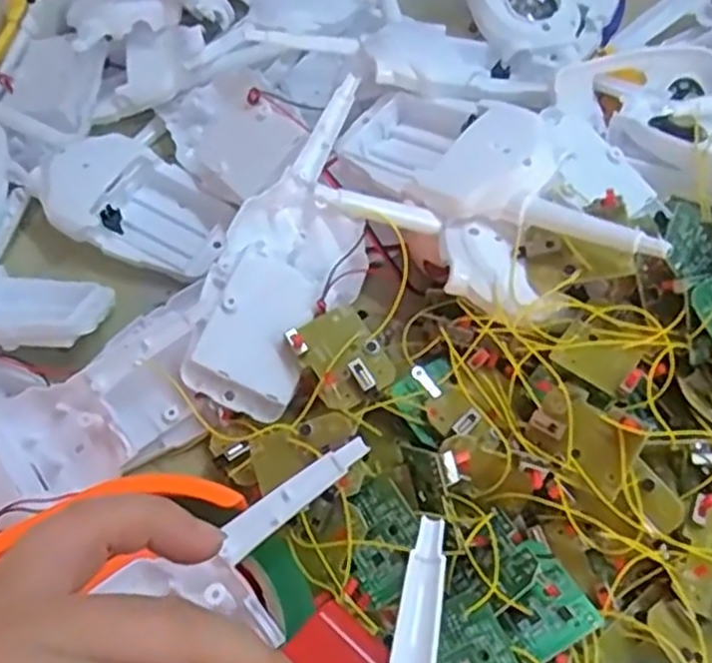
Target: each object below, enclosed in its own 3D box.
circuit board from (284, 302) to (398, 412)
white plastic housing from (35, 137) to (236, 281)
[{"bbox_3d":[-0.006,0.010,0.322,0.034,0.012,0.042,-31,72,-14],"label":"circuit board"},{"bbox_3d":[-0.116,-0.065,0.396,0.096,0.032,0.062,30,64,20],"label":"white plastic housing"}]

